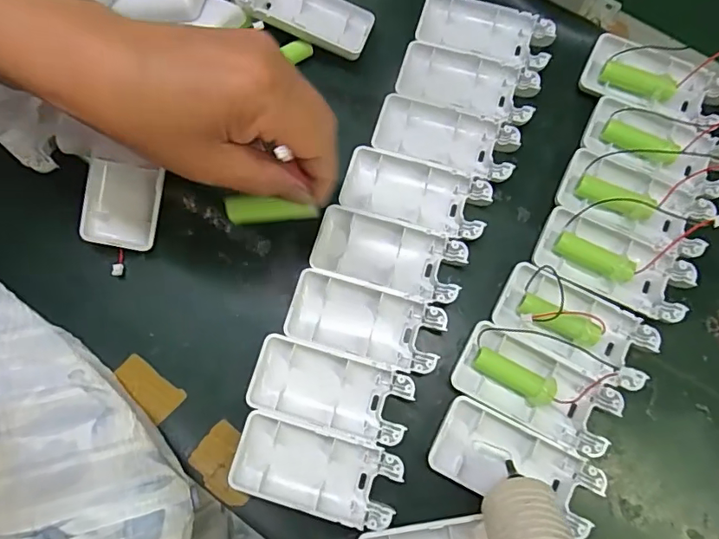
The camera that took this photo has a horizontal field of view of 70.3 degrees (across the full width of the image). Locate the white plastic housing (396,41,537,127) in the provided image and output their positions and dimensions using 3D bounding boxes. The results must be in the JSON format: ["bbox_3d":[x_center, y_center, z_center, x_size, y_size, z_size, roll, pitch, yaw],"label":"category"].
[{"bbox_3d":[0.076,-0.129,0.361,0.095,0.012,0.044,17,76,4],"label":"white plastic housing"}]

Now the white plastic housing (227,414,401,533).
[{"bbox_3d":[-0.025,0.118,0.299,0.094,0.015,0.045,15,76,4],"label":"white plastic housing"}]

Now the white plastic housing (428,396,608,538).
[{"bbox_3d":[0.090,0.114,0.296,0.093,0.015,0.044,25,77,6],"label":"white plastic housing"}]

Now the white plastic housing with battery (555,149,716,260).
[{"bbox_3d":[0.179,-0.042,0.333,0.093,0.015,0.047,27,77,7],"label":"white plastic housing with battery"}]

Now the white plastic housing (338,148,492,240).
[{"bbox_3d":[0.037,-0.048,0.340,0.094,0.012,0.044,16,76,4],"label":"white plastic housing"}]

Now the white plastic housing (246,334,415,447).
[{"bbox_3d":[-0.018,0.074,0.309,0.094,0.015,0.045,16,76,4],"label":"white plastic housing"}]

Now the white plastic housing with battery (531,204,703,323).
[{"bbox_3d":[0.160,-0.002,0.325,0.093,0.014,0.047,24,77,6],"label":"white plastic housing with battery"}]

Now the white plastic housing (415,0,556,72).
[{"bbox_3d":[0.091,-0.171,0.369,0.095,0.015,0.046,16,76,4],"label":"white plastic housing"}]

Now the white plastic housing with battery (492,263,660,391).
[{"bbox_3d":[0.132,0.035,0.313,0.093,0.017,0.047,29,77,7],"label":"white plastic housing with battery"}]

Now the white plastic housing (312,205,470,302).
[{"bbox_3d":[0.019,-0.007,0.333,0.094,0.018,0.045,17,76,4],"label":"white plastic housing"}]

